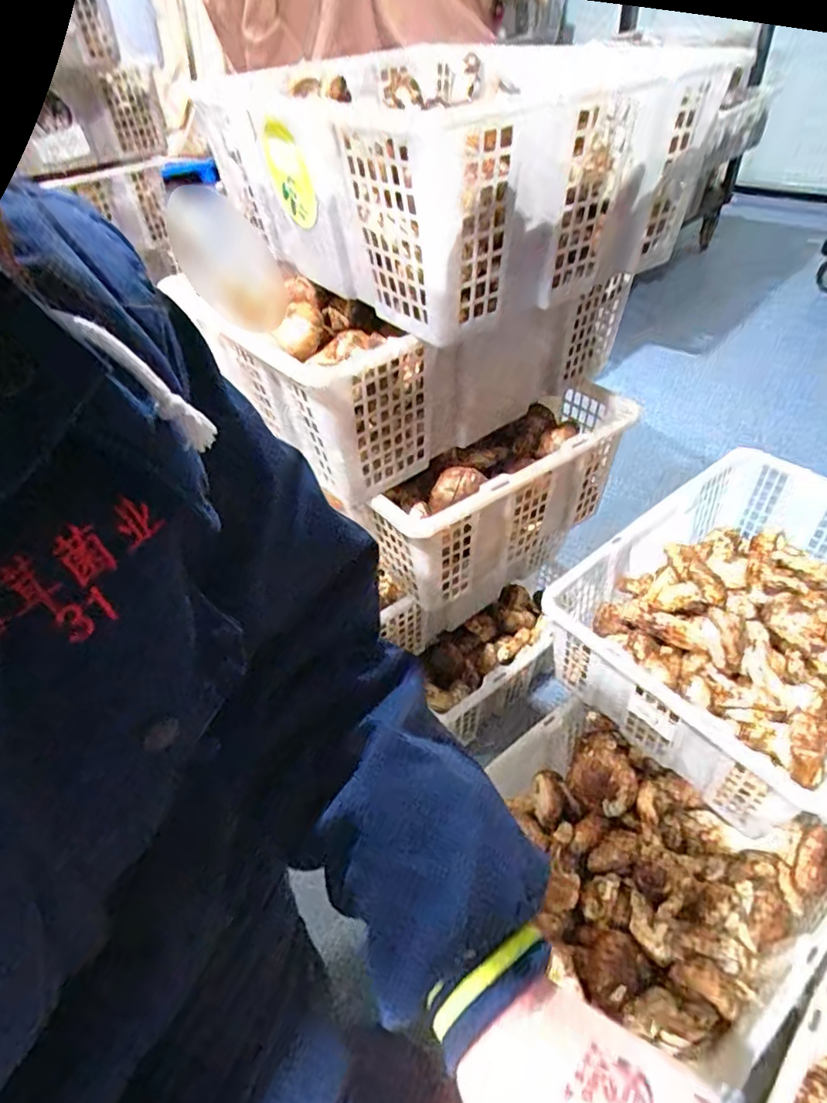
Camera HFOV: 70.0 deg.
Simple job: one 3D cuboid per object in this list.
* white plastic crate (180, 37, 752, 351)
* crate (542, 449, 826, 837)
[{"bbox_3d":[0.010,-0.377,0.604,0.300,0.154,0.422,-32,49,-25],"label":"white plastic crate"},{"bbox_3d":[0.450,0.093,0.770,0.468,0.162,0.363,-32,50,-25],"label":"crate"}]

